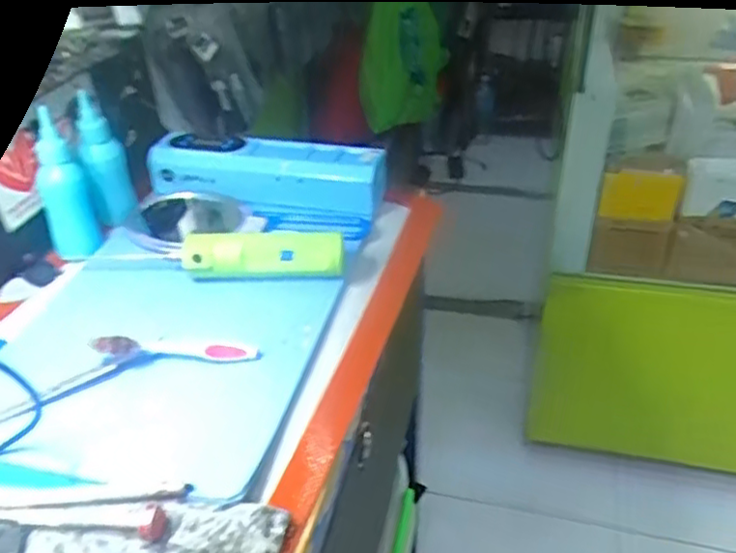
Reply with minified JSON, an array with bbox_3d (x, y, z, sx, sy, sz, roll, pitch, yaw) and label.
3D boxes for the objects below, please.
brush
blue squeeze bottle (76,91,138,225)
[{"bbox_3d":[-0.124,0.046,0.441,0.105,0.012,0.014,-3,36,-1],"label":"brush"},{"bbox_3d":[-0.218,-0.095,0.564,0.034,0.104,0.030,-11,37,-12],"label":"blue squeeze bottle"}]

